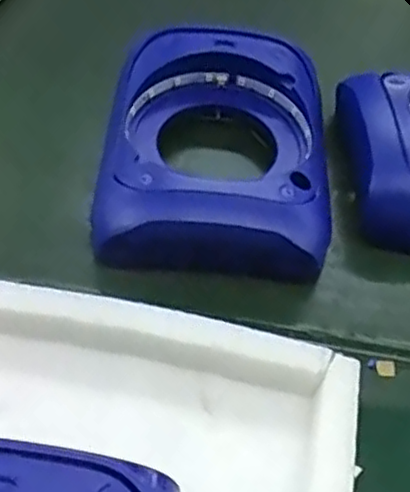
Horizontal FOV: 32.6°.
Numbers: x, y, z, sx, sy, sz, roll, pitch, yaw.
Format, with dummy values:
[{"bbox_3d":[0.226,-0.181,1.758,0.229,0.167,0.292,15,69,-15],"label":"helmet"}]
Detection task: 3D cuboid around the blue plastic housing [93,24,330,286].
[{"bbox_3d":[0.010,-0.083,0.554,0.169,0.060,0.232,4,50,-3],"label":"blue plastic housing"}]

